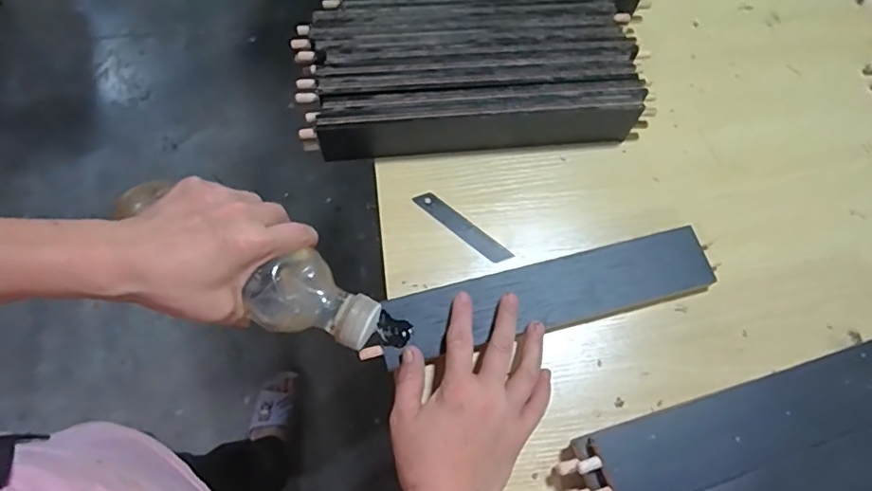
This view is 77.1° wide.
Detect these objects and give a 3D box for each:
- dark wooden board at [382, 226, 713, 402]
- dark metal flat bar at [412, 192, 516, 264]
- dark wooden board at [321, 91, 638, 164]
[{"bbox_3d":[0.098,0.042,0.461,0.281,0.018,0.058,-13,69,-8],"label":"dark wooden board"},{"bbox_3d":[0.024,-0.016,0.492,0.099,0.004,0.018,37,72,12],"label":"dark metal flat bar"},{"bbox_3d":[0.040,-0.105,0.496,0.282,0.058,0.016,-5,68,-4],"label":"dark wooden board"}]

